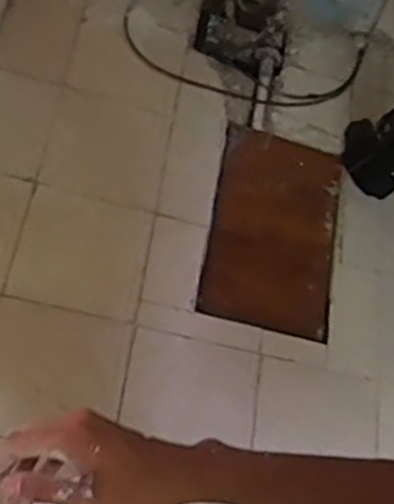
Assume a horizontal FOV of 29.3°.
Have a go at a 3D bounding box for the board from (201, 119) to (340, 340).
[{"bbox_3d":[0.200,-0.066,1.908,0.321,0.016,0.561,14,59,-7],"label":"board"}]

